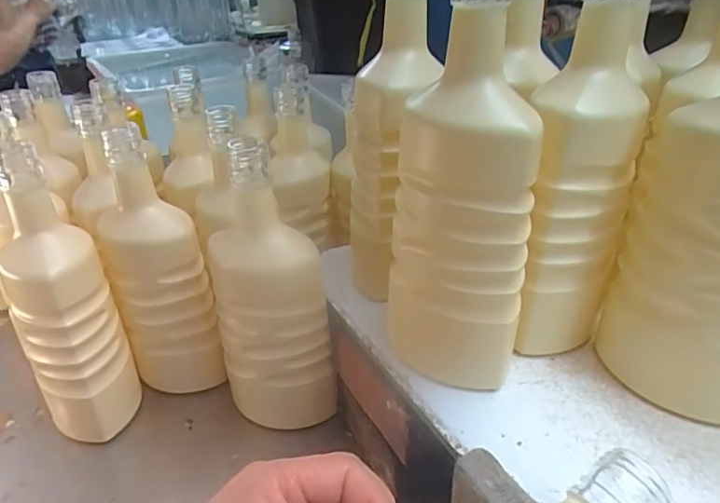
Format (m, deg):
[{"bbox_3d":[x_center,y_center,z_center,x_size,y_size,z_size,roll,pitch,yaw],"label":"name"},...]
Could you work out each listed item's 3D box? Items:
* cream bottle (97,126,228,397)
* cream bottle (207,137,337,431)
[{"bbox_3d":[-0.188,0.026,0.483,0.079,0.255,0.077,-23,37,-27],"label":"cream bottle"},{"bbox_3d":[-0.082,0.040,0.441,0.093,0.240,0.081,-14,34,-14],"label":"cream bottle"}]

